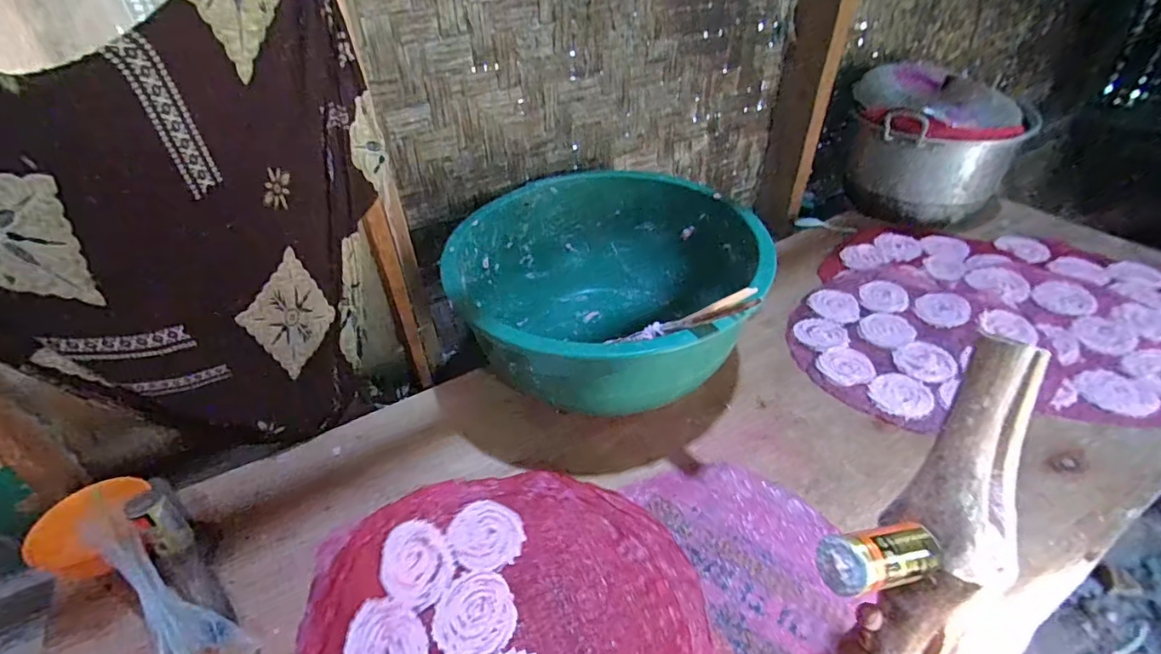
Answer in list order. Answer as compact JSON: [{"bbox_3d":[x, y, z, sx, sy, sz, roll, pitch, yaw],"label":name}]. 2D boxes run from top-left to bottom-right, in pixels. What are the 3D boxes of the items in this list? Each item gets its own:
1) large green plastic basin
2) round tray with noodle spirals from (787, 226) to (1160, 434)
[{"bbox_3d":[0.043,-0.044,0.790,0.404,0.201,0.433,-2,38,2],"label":"large green plastic basin"},{"bbox_3d":[0.659,-0.035,0.870,0.640,0.040,0.478,-1,38,4],"label":"round tray with noodle spirals"}]

